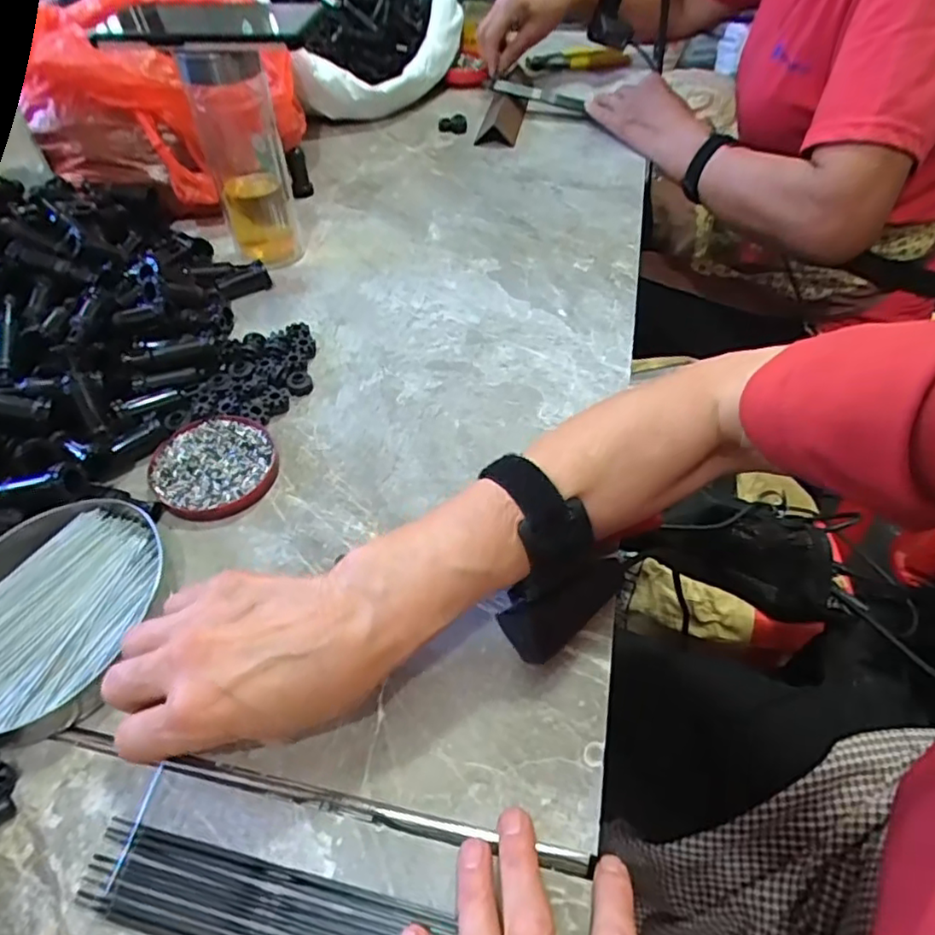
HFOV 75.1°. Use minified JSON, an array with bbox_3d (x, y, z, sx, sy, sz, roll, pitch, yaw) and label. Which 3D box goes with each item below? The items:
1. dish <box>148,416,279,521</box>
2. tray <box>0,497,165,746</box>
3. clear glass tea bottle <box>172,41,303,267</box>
[{"bbox_3d":[-0.172,-0.001,0.415,0.080,0.011,0.081,-4,50,-5],"label":"dish"},{"bbox_3d":[-0.231,0.077,0.337,0.106,0.025,0.135,12,51,8],"label":"tray"},{"bbox_3d":[-0.191,-0.262,0.523,0.067,0.176,0.061,-13,52,-12],"label":"clear glass tea bottle"}]

